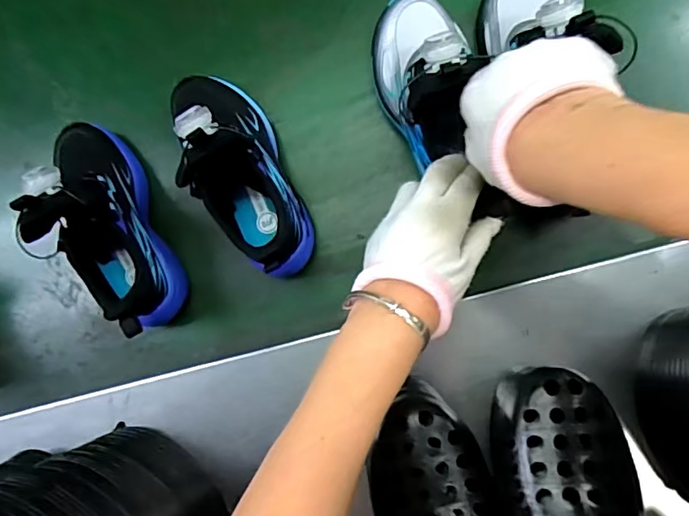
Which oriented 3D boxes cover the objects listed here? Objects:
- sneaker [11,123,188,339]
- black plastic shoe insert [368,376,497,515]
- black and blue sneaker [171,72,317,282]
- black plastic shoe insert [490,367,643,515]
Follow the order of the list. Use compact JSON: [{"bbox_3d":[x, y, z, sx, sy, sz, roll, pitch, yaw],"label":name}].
[{"bbox_3d":[-0.212,-0.030,0.448,0.072,0.127,0.196,-25,84,3],"label":"sneaker"},{"bbox_3d":[0.051,0.145,0.316,0.072,0.057,0.123,-11,85,4],"label":"black plastic shoe insert"},{"bbox_3d":[-0.092,-0.081,0.441,0.068,0.127,0.201,-25,84,3],"label":"black and blue sneaker"},{"bbox_3d":[0.127,0.125,0.297,0.080,0.048,0.119,-1,63,-10],"label":"black plastic shoe insert"}]

